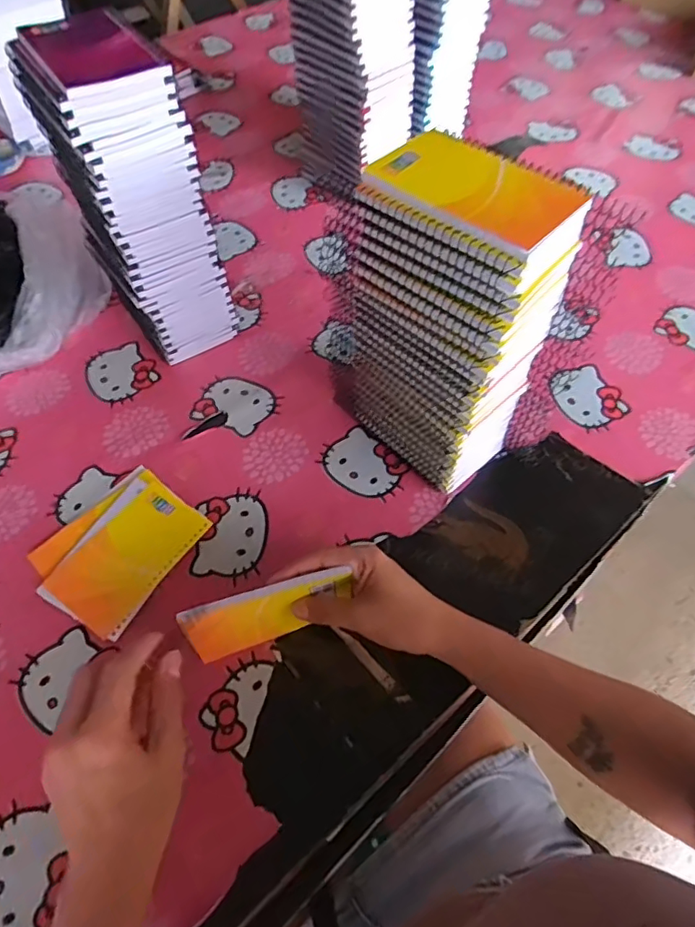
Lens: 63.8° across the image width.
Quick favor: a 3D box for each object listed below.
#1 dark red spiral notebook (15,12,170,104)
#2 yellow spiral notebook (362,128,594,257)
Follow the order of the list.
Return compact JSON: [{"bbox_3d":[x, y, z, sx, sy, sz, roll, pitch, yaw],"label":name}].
[{"bbox_3d":[-0.206,-0.327,0.443,0.082,0.013,0.127,-31,62,-18],"label":"dark red spiral notebook"},{"bbox_3d":[0.079,-0.180,0.364,0.129,0.013,0.072,37,64,21],"label":"yellow spiral notebook"}]

